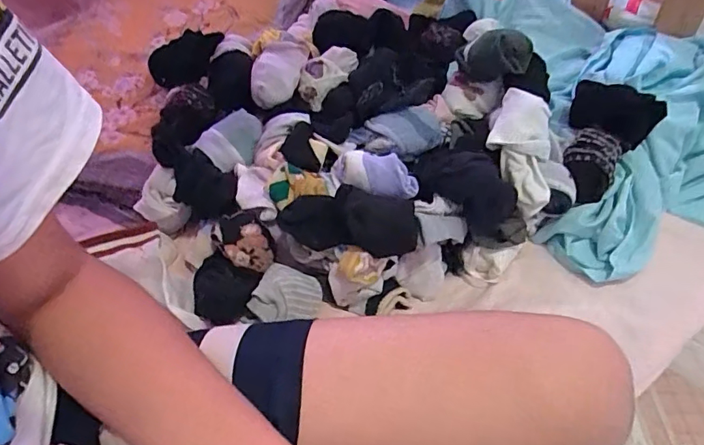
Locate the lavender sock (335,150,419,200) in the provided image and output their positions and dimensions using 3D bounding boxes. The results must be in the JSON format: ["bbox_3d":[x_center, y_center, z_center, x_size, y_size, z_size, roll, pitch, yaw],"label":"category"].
[{"bbox_3d":[0.027,-0.052,0.531,0.088,0.028,0.046,6,47,9],"label":"lavender sock"}]

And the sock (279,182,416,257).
[{"bbox_3d":[-0.004,-0.001,0.513,0.143,0.046,0.062,2,47,5],"label":"sock"}]

